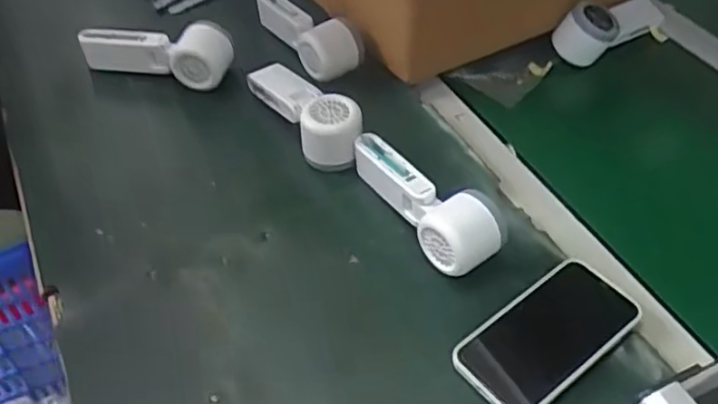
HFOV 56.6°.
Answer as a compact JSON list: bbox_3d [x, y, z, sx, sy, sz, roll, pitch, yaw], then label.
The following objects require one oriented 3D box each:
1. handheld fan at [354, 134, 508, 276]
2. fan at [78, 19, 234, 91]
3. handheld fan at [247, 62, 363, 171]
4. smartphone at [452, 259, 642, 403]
[{"bbox_3d":[0.059,-0.008,0.591,0.066,0.055,0.164,-23,50,-22],"label":"handheld fan"},{"bbox_3d":[-0.221,-0.167,0.740,0.177,0.061,0.045,11,46,10],"label":"fan"},{"bbox_3d":[-0.059,-0.099,0.670,0.050,0.058,0.168,-23,50,-22],"label":"handheld fan"},{"bbox_3d":[0.146,0.100,0.510,0.146,0.010,0.072,-33,53,-22],"label":"smartphone"}]

